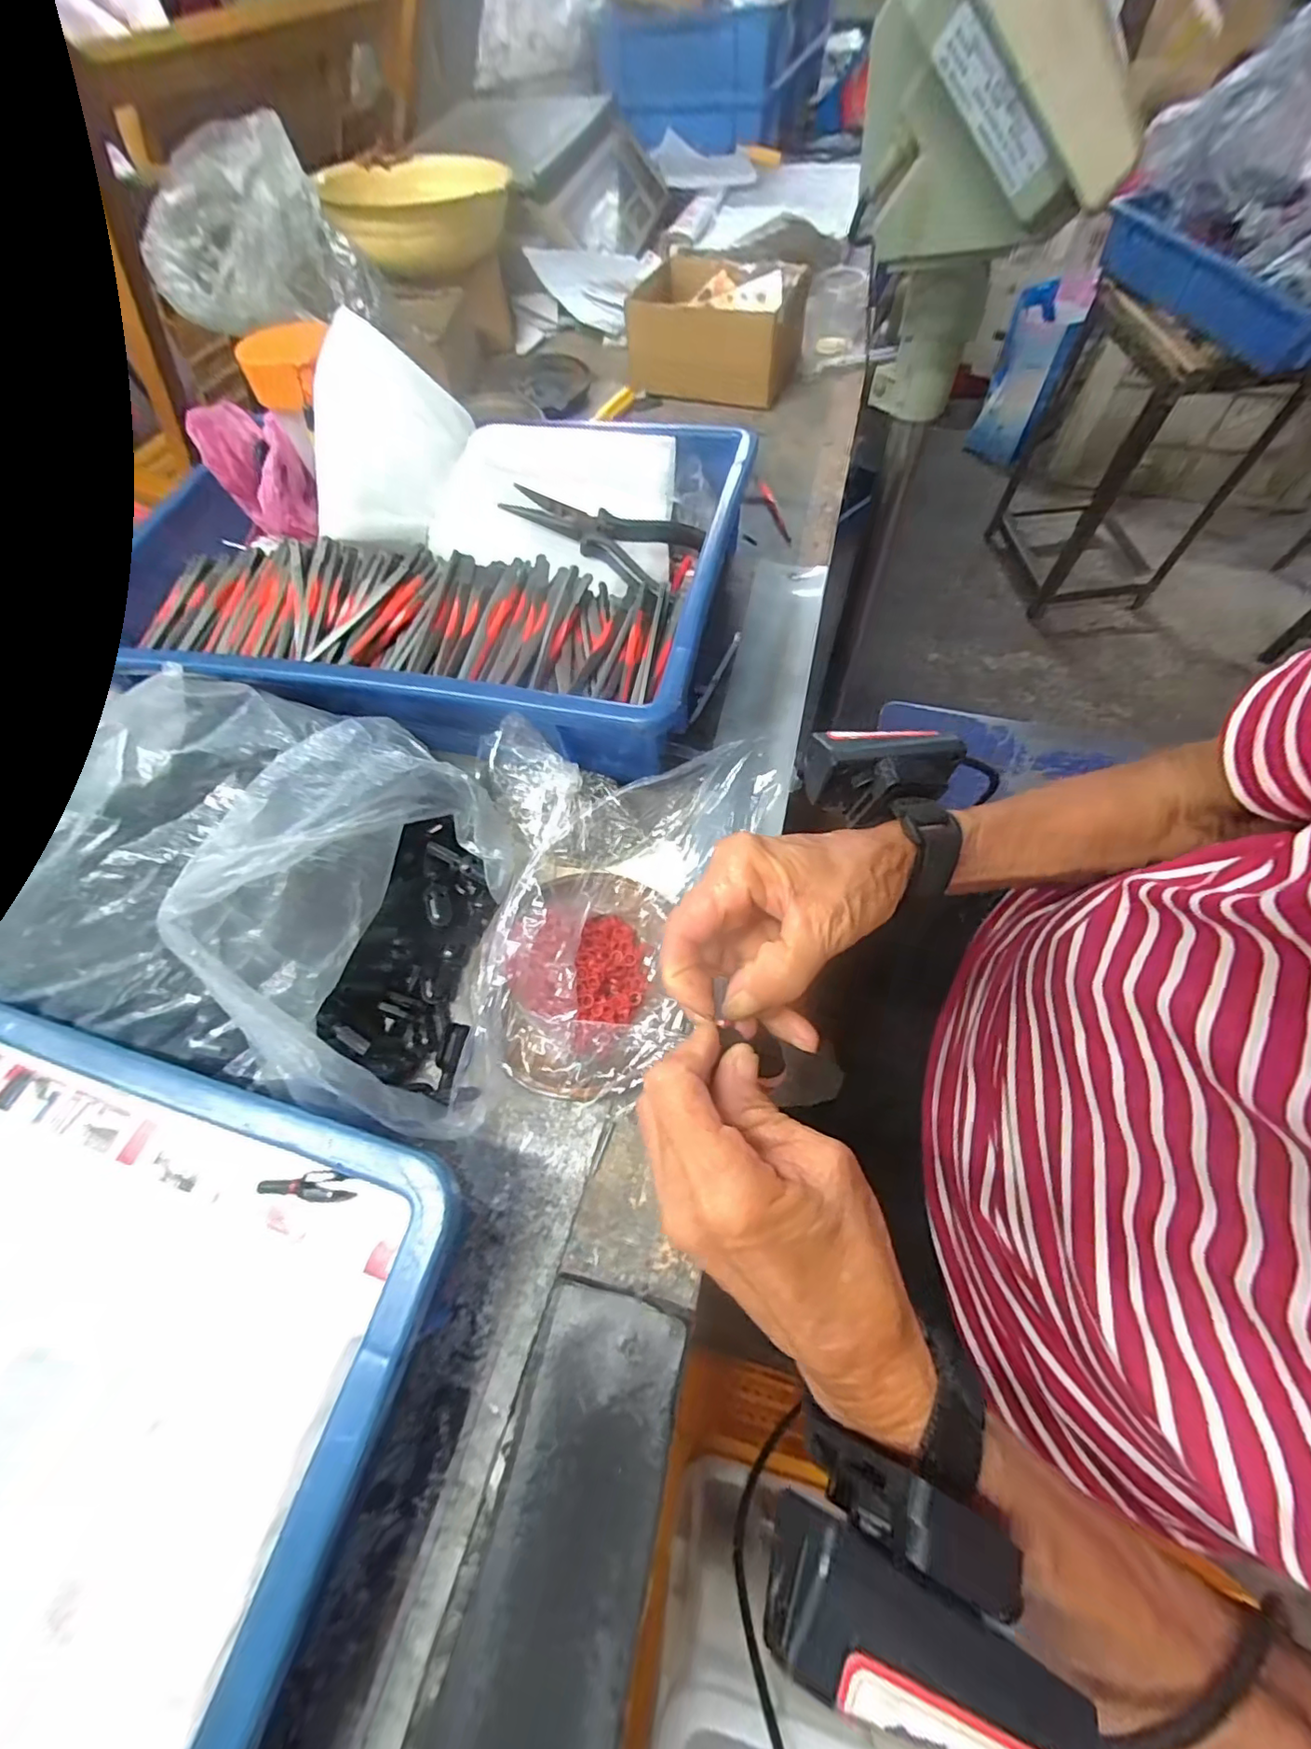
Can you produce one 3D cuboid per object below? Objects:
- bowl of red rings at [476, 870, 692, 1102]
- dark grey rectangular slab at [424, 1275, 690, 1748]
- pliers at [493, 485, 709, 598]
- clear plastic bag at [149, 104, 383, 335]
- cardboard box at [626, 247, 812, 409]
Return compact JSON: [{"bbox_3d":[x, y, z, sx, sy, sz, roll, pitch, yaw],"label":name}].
[{"bbox_3d":[-0.038,0.050,0.288,0.093,0.029,0.115,-8,63,0],"label":"bowl of red rings"},{"bbox_3d":[-0.040,0.268,0.191,0.060,0.017,0.212,10,64,9],"label":"dark grey rectangular slab"},{"bbox_3d":[-0.037,-0.253,0.415,0.127,0.015,0.073,27,63,-1],"label":"pliers"},{"bbox_3d":[-0.337,-0.528,0.477,0.163,0.091,0.125,-23,63,-7],"label":"clear plastic bag"},{"bbox_3d":[0.058,-0.523,0.553,0.157,0.068,0.118,18,66,13],"label":"cardboard box"}]

